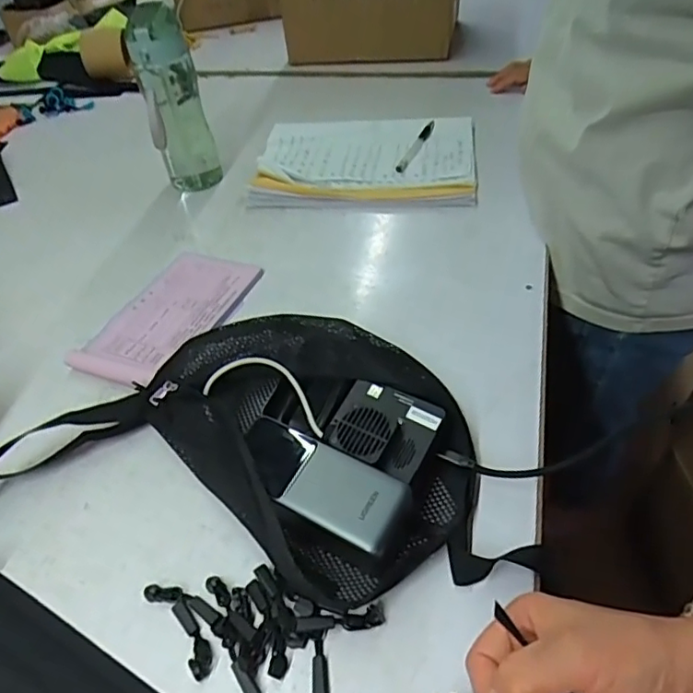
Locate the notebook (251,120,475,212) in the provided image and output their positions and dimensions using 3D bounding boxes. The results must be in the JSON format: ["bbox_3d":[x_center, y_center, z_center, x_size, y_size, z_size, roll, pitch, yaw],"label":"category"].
[{"bbox_3d":[0.027,-0.256,0.778,0.288,0.024,0.202,2,46,8],"label":"notebook"}]

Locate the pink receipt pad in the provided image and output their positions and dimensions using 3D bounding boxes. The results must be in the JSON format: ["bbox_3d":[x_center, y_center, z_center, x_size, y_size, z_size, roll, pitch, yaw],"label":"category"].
[{"bbox_3d":[-0.180,-0.034,0.587,0.109,0.010,0.188,15,50,20],"label":"pink receipt pad"}]

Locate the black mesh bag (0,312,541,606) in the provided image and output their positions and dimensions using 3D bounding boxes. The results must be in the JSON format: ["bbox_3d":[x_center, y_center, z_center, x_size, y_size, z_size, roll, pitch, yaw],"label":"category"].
[{"bbox_3d":[-0.097,0.064,0.452,0.403,0.053,0.243,1,46,7],"label":"black mesh bag"}]

